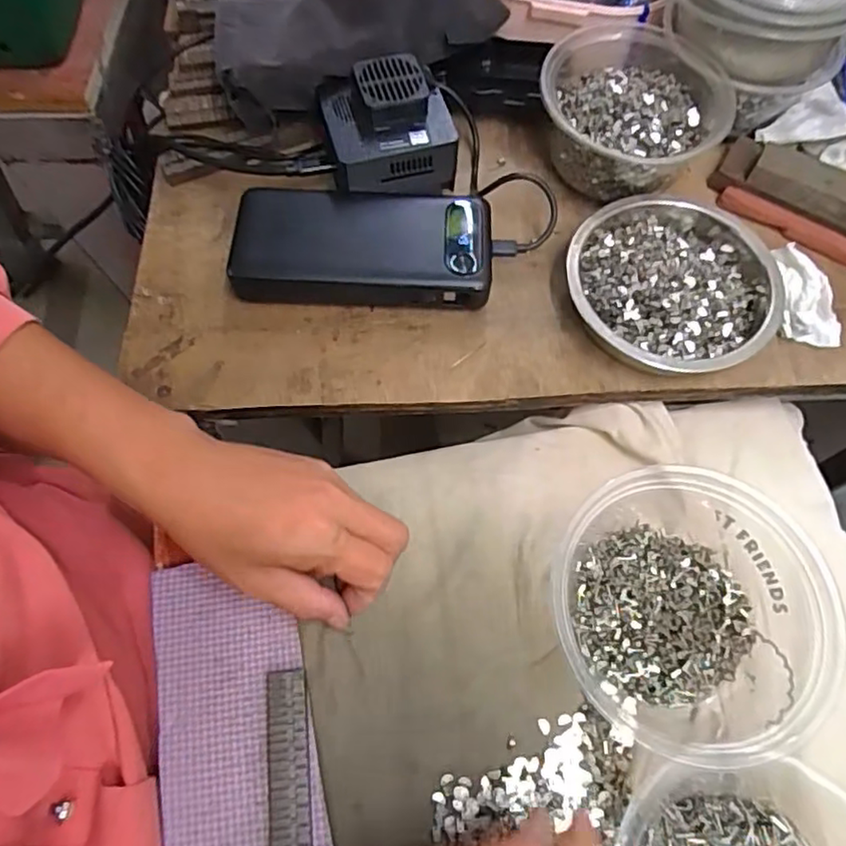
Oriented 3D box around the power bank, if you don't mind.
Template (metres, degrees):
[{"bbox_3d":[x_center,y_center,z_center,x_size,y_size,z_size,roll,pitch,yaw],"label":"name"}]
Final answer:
[{"bbox_3d":[-0.037,-0.109,0.391,0.155,0.028,0.072,3,66,0],"label":"power bank"}]

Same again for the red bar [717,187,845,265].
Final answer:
[{"bbox_3d":[0.263,-0.116,0.407,0.147,0.011,0.015,31,69,12],"label":"red bar"}]

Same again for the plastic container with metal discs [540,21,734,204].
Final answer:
[{"bbox_3d":[0.132,-0.197,0.410,0.115,0.050,0.115,14,66,5],"label":"plastic container with metal discs"}]

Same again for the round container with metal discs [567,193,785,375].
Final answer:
[{"bbox_3d":[0.151,-0.088,0.383,0.118,0.032,0.129,1,66,-1],"label":"round container with metal discs"}]

